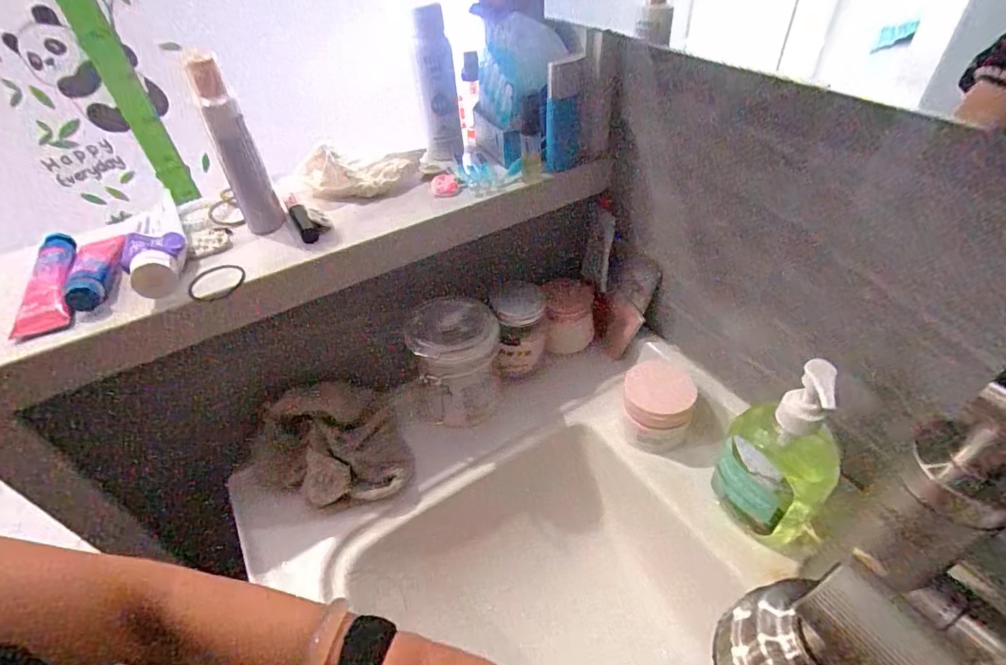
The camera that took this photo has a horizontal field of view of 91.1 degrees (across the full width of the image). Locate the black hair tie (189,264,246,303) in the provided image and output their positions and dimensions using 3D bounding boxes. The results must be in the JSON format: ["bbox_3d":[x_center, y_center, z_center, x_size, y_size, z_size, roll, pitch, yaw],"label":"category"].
[{"bbox_3d":[-0.230,-0.042,0.396,0.043,0.011,0.037,-27,48,-22],"label":"black hair tie"}]

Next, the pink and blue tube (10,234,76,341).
[{"bbox_3d":[-0.361,-0.043,0.393,0.034,0.023,0.116,-19,45,-15],"label":"pink and blue tube"}]

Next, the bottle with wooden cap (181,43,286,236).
[{"bbox_3d":[-0.221,-0.152,0.409,0.033,0.148,0.039,-23,46,-19],"label":"bottle with wooden cap"}]

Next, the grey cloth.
[{"bbox_3d":[-0.171,0.115,0.485,0.152,0.090,0.094,-7,43,-3],"label":"grey cloth"}]

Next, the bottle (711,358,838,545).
[{"bbox_3d":[0.220,0.094,0.395,0.081,0.175,0.053,29,52,30],"label":"bottle"}]

